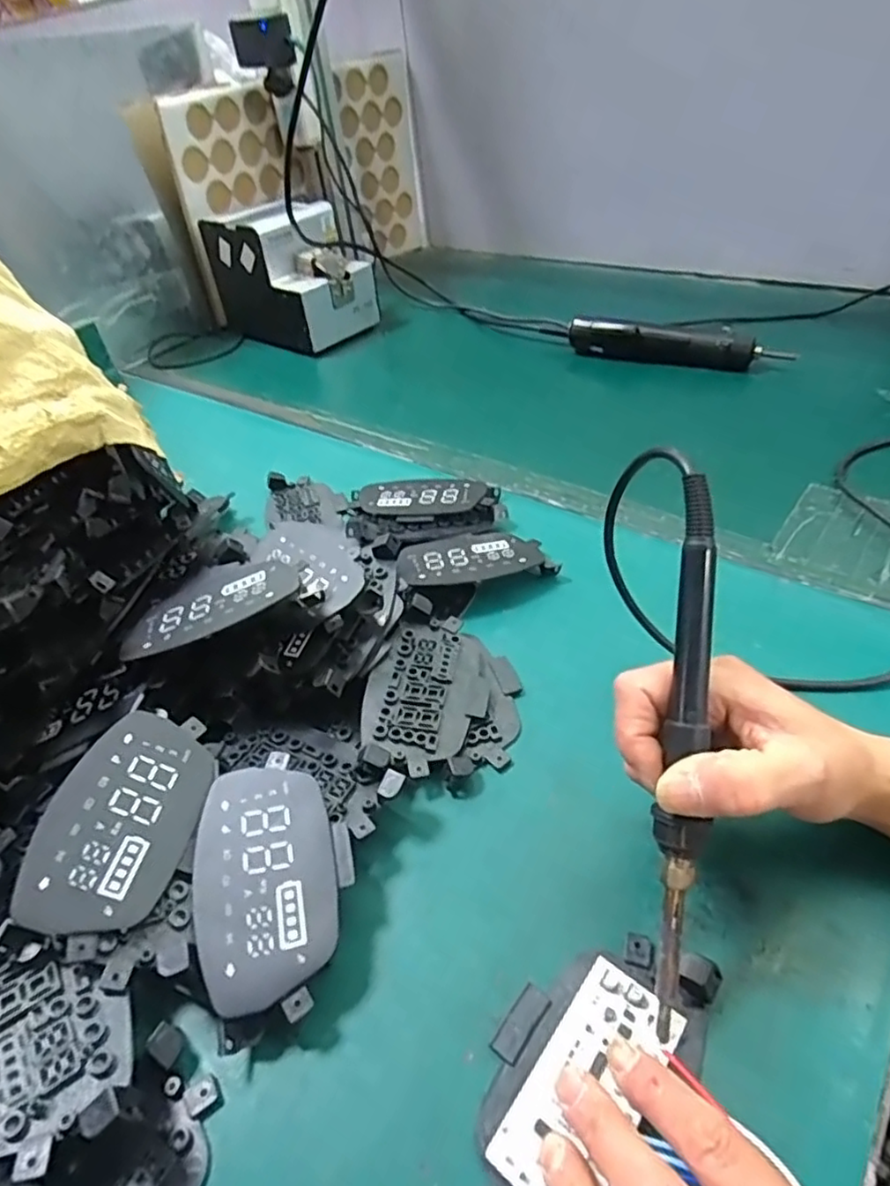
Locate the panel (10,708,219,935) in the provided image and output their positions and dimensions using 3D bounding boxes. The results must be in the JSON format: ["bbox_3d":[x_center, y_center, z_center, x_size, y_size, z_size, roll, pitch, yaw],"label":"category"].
[{"bbox_3d":[-0.151,0.105,0.302,0.063,0.005,0.099,22,46,-11],"label":"panel"}]

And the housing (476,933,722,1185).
[{"bbox_3d":[0.052,0.181,0.243,0.064,0.015,0.118,27,53,32],"label":"housing"}]

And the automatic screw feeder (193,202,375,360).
[{"bbox_3d":[-0.206,-0.425,0.855,0.203,0.145,0.127,25,51,31],"label":"automatic screw feeder"}]

